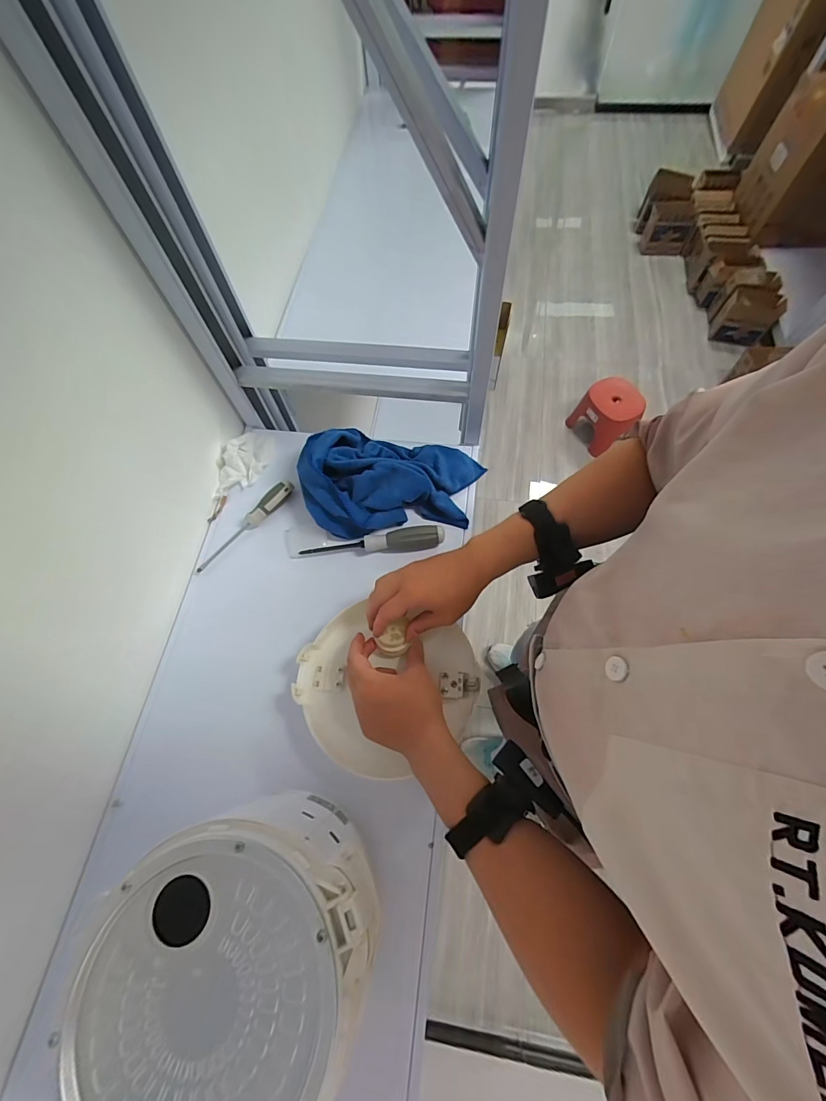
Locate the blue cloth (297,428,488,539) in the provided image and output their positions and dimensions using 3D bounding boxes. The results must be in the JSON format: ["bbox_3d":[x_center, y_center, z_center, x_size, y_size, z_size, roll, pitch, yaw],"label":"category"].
[{"bbox_3d":[-0.039,-0.101,0.609,0.264,0.070,0.173,9,68,6],"label":"blue cloth"}]

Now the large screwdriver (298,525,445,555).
[{"bbox_3d":[-0.058,-0.010,0.595,0.206,0.025,0.028,-7,67,0],"label":"large screwdriver"}]

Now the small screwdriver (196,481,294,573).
[{"bbox_3d":[-0.257,-0.040,0.619,0.027,0.022,0.186,40,74,17],"label":"small screwdriver"}]

